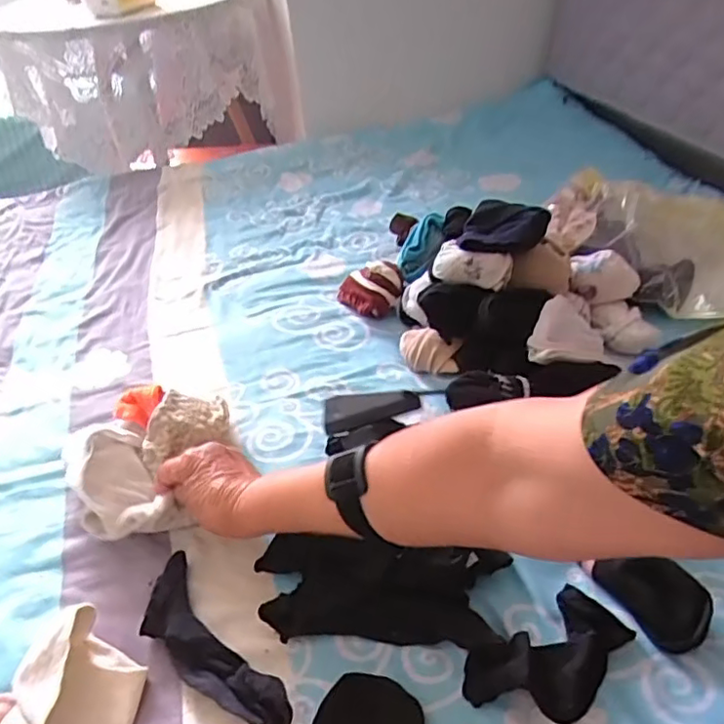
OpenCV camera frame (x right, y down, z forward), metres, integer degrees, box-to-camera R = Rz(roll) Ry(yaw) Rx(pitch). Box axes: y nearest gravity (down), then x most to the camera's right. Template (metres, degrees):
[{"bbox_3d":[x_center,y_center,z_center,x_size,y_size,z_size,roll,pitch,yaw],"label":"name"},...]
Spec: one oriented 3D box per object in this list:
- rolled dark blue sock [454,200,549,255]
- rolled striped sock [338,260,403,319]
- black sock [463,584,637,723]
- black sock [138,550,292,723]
[{"bbox_3d":[0.149,-0.140,0.623,0.087,0.034,0.058,6,42,14],"label":"rolled dark blue sock"},{"bbox_3d":[0.009,-0.093,0.742,0.080,0.050,0.067,-4,42,3],"label":"rolled striped sock"},{"bbox_3d":[0.134,0.209,0.416,0.123,0.029,0.066,-24,45,-18],"label":"black sock"},{"bbox_3d":[-0.118,0.215,0.446,0.051,0.024,0.169,-35,49,-27],"label":"black sock"}]

